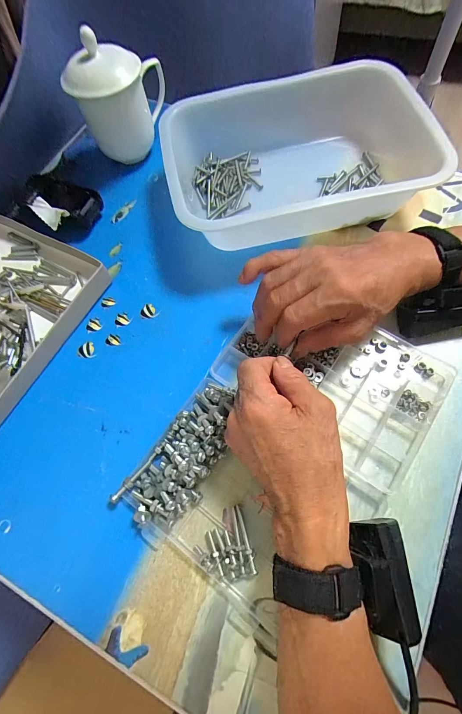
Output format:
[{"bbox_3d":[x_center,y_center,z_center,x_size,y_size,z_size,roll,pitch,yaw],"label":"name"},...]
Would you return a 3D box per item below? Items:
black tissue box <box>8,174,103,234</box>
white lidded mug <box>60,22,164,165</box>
[{"bbox_3d":[-0.220,-0.188,0.412,0.100,0.031,0.074,28,73,16],"label":"black tissue box"},{"bbox_3d":[-0.139,-0.337,0.422,0.108,0.130,0.101,-14,67,0],"label":"white lidded mug"}]

